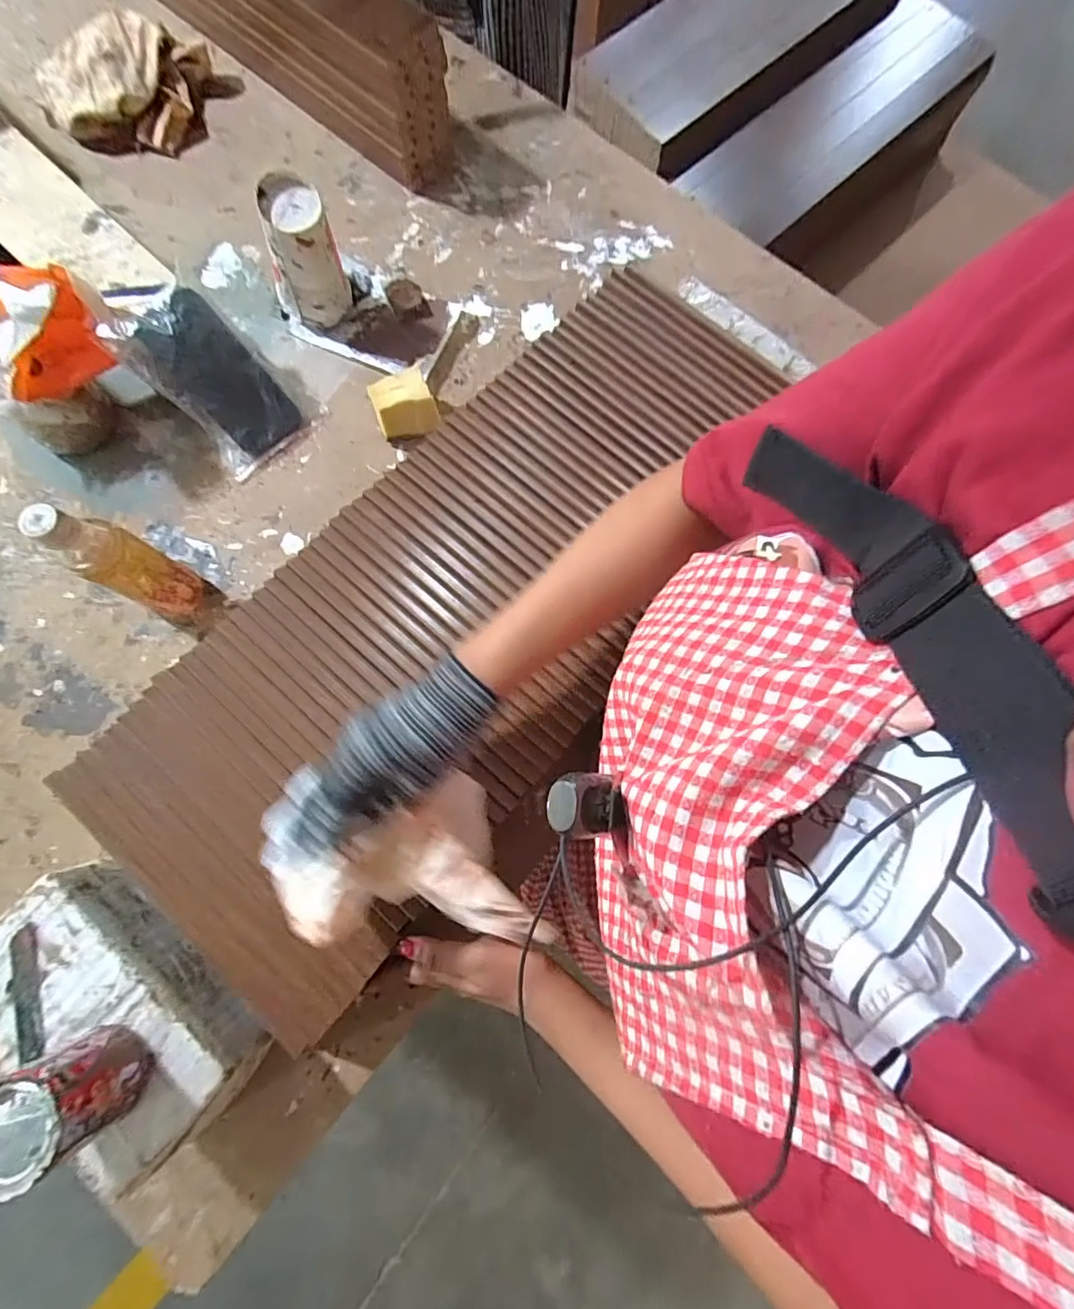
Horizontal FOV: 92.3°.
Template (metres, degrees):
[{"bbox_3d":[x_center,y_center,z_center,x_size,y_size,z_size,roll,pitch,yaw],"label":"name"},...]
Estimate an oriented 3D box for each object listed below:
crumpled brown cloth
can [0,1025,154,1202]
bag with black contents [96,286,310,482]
[{"bbox_3d":[-0.537,-0.737,0.665,0.230,0.061,0.156,17,79,3],"label":"crumpled brown cloth"},{"bbox_3d":[-0.318,0.300,0.346,0.069,0.073,0.066,-30,82,-6],"label":"can"},{"bbox_3d":[-0.352,-0.296,0.562,0.105,0.026,0.172,-41,121,-4],"label":"bag with black contents"}]

